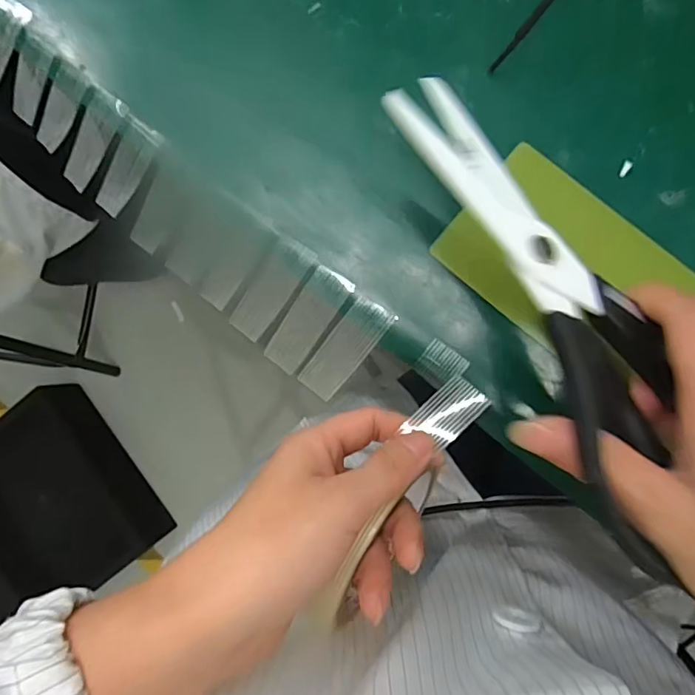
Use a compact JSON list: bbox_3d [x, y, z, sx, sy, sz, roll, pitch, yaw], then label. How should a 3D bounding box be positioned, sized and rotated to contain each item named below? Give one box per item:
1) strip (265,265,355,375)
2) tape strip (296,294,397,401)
[{"bbox_3d":[-0.020,-0.013,0.246,0.020,0.004,0.054,38,106,6],"label":"strip"},{"bbox_3d":[-0.001,0.000,0.242,0.022,0.009,0.052,40,95,7],"label":"tape strip"}]

